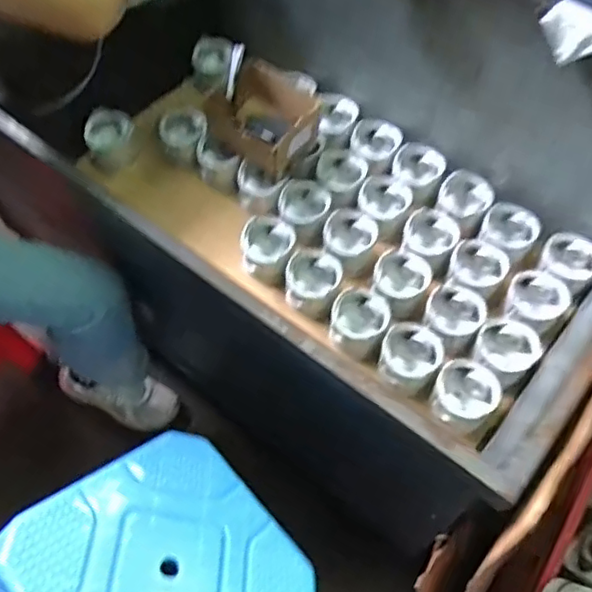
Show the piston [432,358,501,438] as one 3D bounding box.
[{"bbox_3d":[0.294,0.177,1.086,0.116,0.072,0.104,-33,66,-20],"label":"piston"}]

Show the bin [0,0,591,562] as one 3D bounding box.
[{"bbox_3d":[0.008,-0.171,1.219,1.127,0.794,0.764,35,64,17],"label":"bin"}]

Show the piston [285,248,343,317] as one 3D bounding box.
[{"bbox_3d":[0.035,-0.029,1.207,0.103,0.084,0.108,19,60,9],"label":"piston"}]

